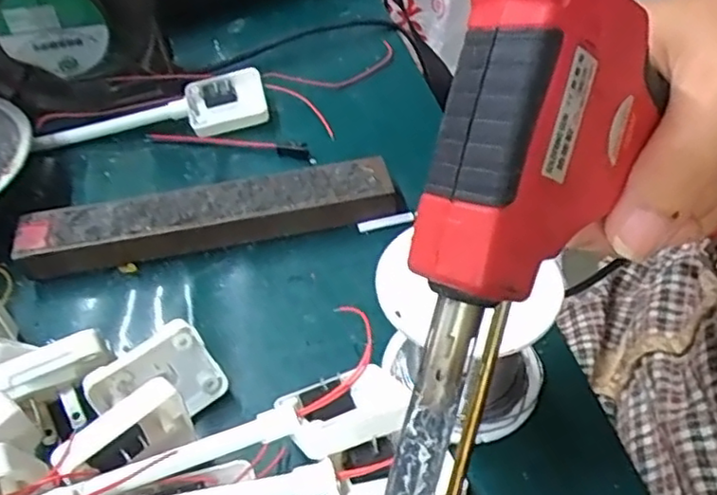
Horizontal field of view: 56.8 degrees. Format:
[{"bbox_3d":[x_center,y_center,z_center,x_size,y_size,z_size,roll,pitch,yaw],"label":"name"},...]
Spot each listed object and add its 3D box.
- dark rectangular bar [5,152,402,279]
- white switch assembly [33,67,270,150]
[{"bbox_3d":[-0.076,-0.015,0.345,0.188,0.024,0.029,-10,47,-6],"label":"dark rectangular bar"},{"bbox_3d":[-0.124,-0.077,0.404,0.138,0.026,0.038,-16,48,-12],"label":"white switch assembly"}]

